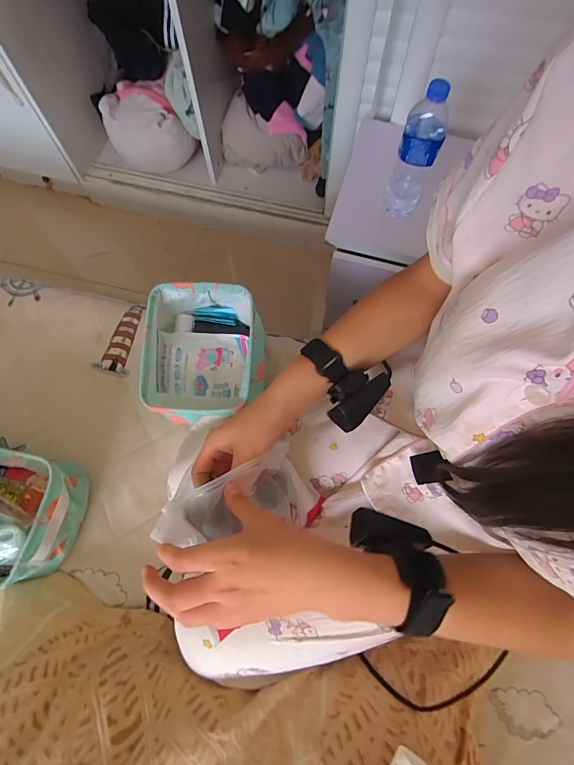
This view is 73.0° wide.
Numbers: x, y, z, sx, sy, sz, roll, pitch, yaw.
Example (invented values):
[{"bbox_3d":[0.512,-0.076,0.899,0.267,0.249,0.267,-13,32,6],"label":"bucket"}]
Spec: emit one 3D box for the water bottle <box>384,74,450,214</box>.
[{"bbox_3d":[0.222,-0.393,0.657,0.063,0.222,0.073,17,71,5],"label":"water bottle"}]

